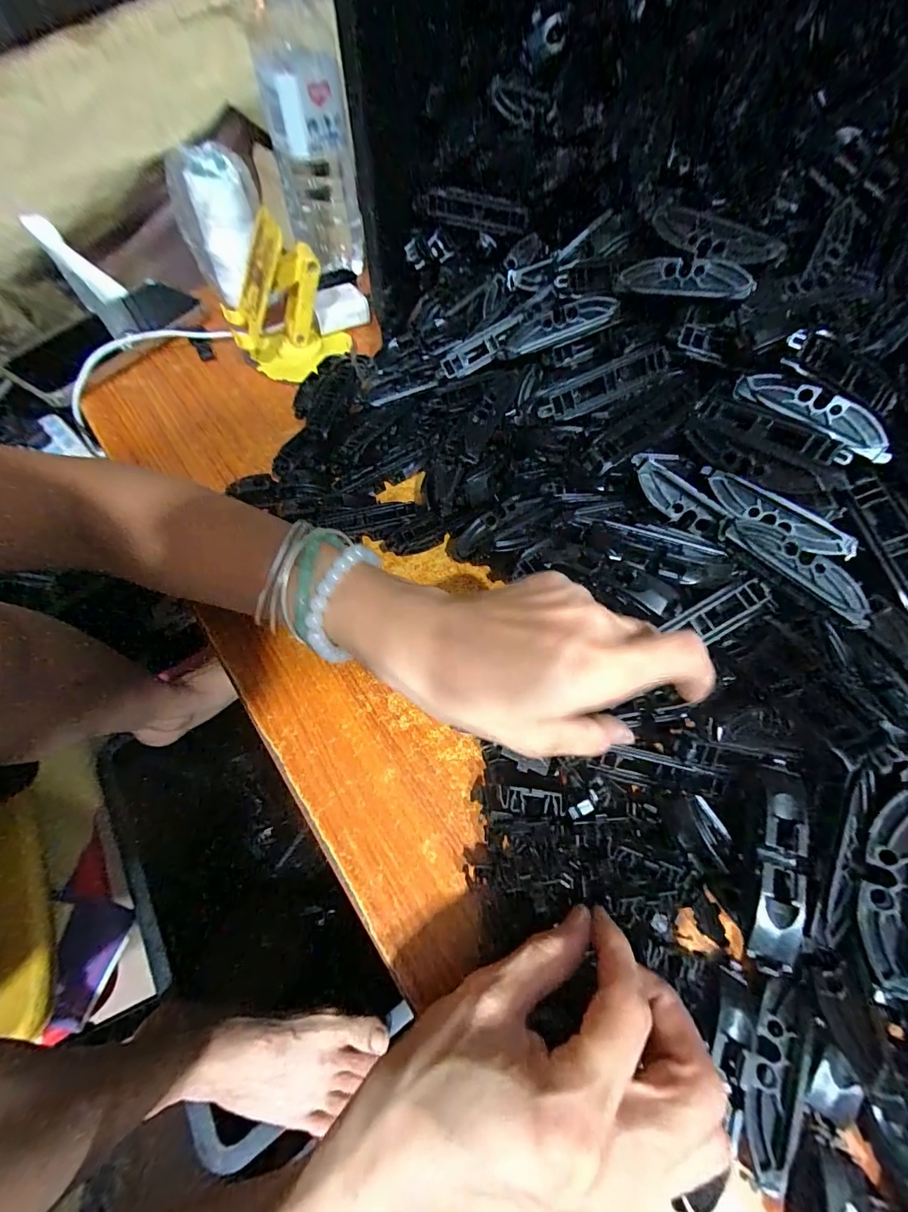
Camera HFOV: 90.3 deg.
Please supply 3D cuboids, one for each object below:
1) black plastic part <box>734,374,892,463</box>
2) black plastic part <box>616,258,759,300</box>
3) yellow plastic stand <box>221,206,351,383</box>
[{"bbox_3d":[0.191,-0.102,0.239,0.082,0.011,0.021,36,104,14],"label":"black plastic part"},{"bbox_3d":[0.137,-0.194,0.267,0.074,0.020,0.007,21,17,17],"label":"black plastic part"},{"bbox_3d":[-0.150,-0.260,0.385,0.096,0.098,0.081,13,60,6],"label":"yellow plastic stand"}]

